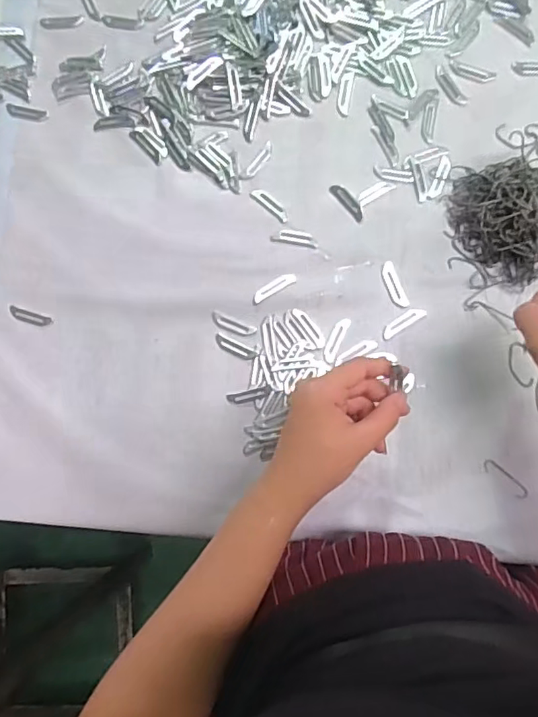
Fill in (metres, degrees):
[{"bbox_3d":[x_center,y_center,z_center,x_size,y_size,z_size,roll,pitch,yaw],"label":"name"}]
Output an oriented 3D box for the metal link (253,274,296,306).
[{"bbox_3d":[0.004,-0.062,0.460,0.042,0.004,0.011,-30,82,1],"label":"metal link"}]

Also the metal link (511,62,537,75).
[{"bbox_3d":[0.234,-0.254,0.463,0.042,0.004,0.012,4,84,5],"label":"metal link"}]

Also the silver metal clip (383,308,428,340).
[{"bbox_3d":[0.115,-0.031,0.452,0.040,0.004,0.012,-32,82,1],"label":"silver metal clip"}]

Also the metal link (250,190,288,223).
[{"bbox_3d":[0.002,-0.136,0.468,0.041,0.004,0.012,41,89,8],"label":"metal link"}]

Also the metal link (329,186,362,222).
[{"bbox_3d":[0.069,-0.137,0.464,0.011,0.004,0.040,-39,82,0],"label":"metal link"}]

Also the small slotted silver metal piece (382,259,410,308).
[{"bbox_3d":[0.106,-0.062,0.448,0.013,0.004,0.041,-22,82,2],"label":"small slotted silver metal piece"}]

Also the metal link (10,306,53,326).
[{"bbox_3d":[-0.214,-0.037,0.476,0.040,0.004,0.011,18,86,7],"label":"metal link"}]

